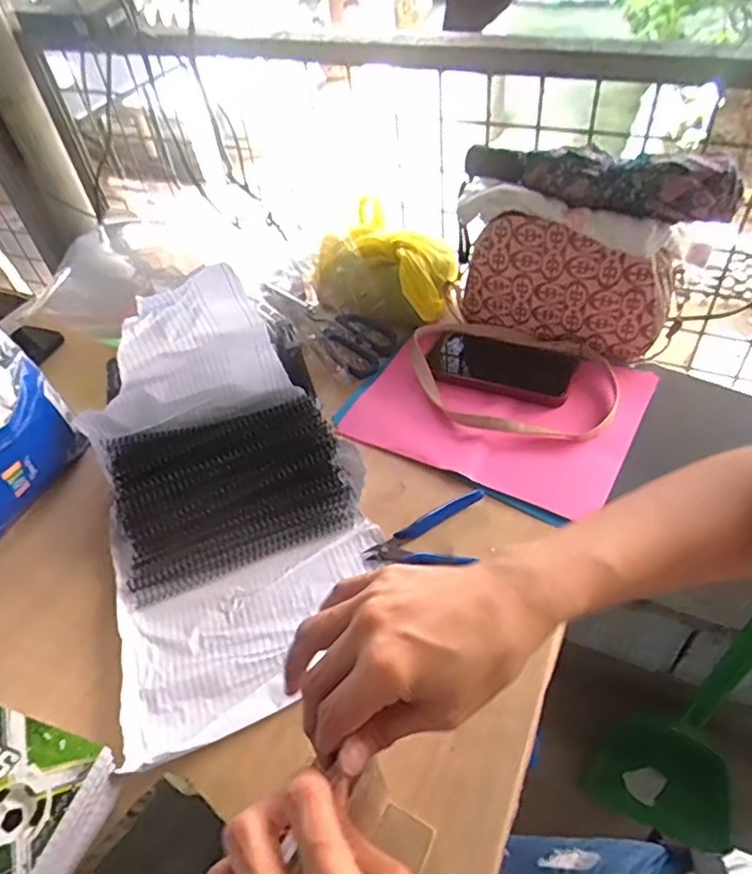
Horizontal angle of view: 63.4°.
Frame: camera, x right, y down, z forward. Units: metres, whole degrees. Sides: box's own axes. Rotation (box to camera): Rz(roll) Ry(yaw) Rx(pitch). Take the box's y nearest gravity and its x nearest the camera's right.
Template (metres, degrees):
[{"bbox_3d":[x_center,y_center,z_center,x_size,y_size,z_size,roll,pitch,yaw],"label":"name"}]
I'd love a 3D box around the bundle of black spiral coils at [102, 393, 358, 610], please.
[{"bbox_3d":[-0.145,0.045,0.603,0.214,0.024,0.167,-20,68,-7],"label":"bundle of black spiral coils"}]

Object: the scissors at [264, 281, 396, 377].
[{"bbox_3d":[-0.065,-0.139,0.752,0.179,0.020,0.085,28,54,2],"label":"scissors"}]

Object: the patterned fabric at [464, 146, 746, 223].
[{"bbox_3d":[0.215,-0.259,0.611,0.269,0.054,0.045,21,53,24],"label":"patterned fabric"}]

